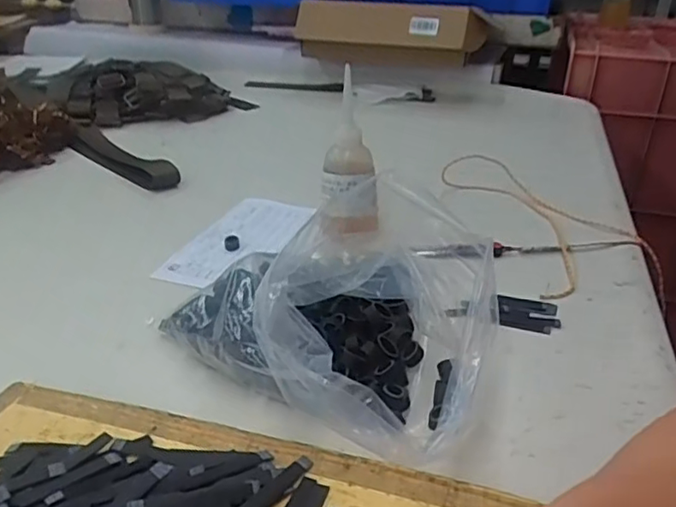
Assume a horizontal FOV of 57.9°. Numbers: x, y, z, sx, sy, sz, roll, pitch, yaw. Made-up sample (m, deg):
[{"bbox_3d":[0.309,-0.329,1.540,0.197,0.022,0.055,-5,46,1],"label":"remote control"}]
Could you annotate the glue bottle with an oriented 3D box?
[{"bbox_3d":[0.012,-0.092,0.628,0.062,0.155,0.043,-8,29,-15],"label":"glue bottle"}]

